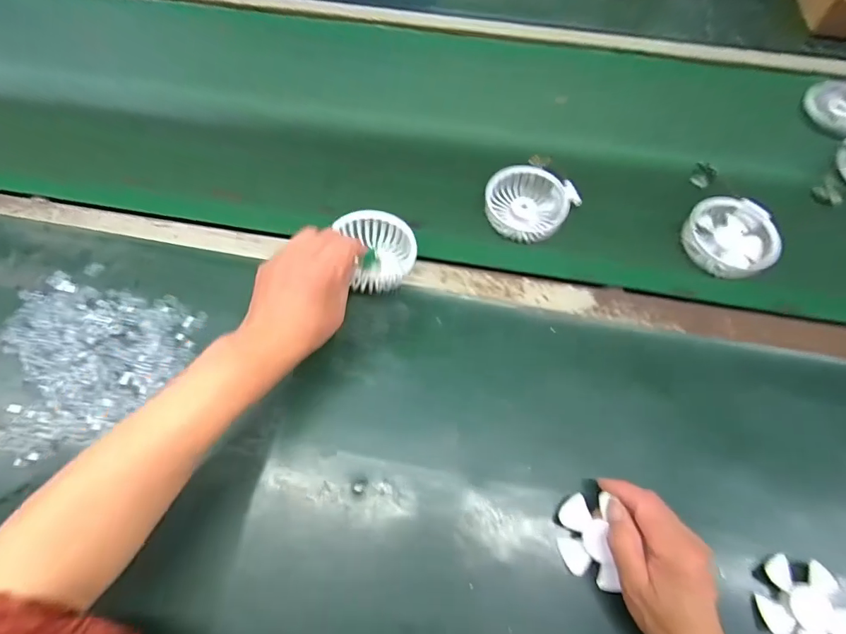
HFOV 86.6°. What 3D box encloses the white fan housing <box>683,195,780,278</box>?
[{"bbox_3d":[0.347,-0.091,0.503,0.086,0.033,0.093,0,65,0],"label":"white fan housing"}]

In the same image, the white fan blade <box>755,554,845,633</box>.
[{"bbox_3d":[0.307,0.236,0.361,0.064,0.018,0.071,-25,67,-12],"label":"white fan blade"}]

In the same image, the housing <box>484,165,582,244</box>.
[{"bbox_3d":[0.121,-0.130,0.518,0.096,0.030,0.086,23,67,10],"label":"housing"}]

